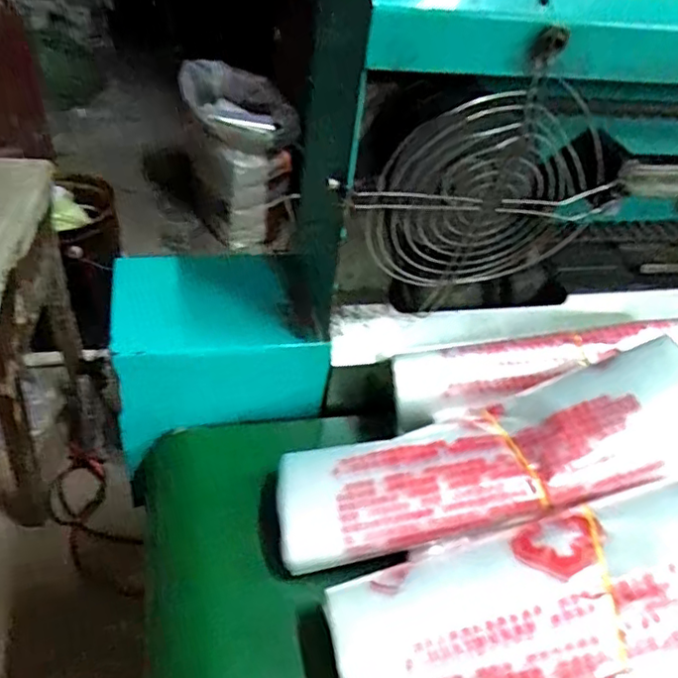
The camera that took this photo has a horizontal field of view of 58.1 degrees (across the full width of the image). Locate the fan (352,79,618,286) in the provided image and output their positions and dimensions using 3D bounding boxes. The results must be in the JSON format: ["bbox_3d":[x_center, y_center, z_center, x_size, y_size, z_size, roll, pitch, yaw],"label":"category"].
[{"bbox_3d":[0.106,-0.101,0.428,0.189,0.149,0.040,-11,44,-20],"label":"fan"}]

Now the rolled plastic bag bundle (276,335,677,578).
[{"bbox_3d":[0.111,0.081,0.424,0.311,0.039,0.094,-17,43,0],"label":"rolled plastic bag bundle"}]

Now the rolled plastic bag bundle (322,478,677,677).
[{"bbox_3d":[0.185,0.133,0.358,0.284,0.046,0.090,-17,43,0],"label":"rolled plastic bag bundle"}]

